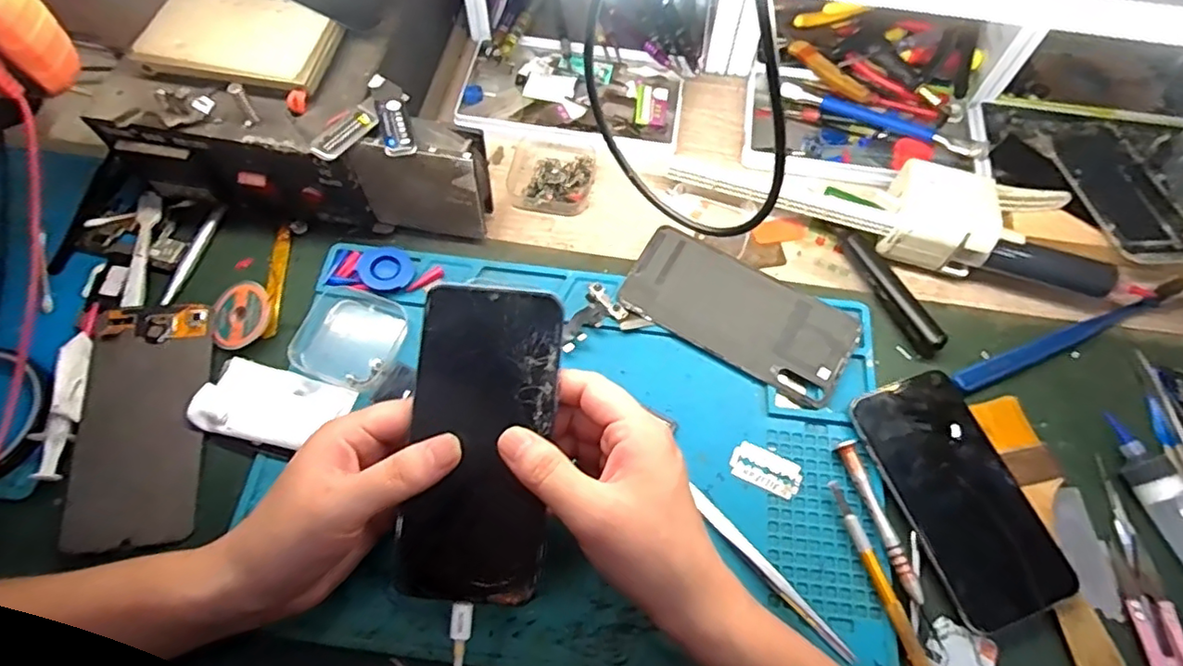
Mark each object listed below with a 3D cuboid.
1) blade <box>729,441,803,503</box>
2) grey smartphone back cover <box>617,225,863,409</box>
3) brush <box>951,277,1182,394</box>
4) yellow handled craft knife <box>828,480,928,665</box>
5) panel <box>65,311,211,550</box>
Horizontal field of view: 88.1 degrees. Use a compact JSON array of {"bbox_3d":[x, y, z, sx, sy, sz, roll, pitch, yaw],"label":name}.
[{"bbox_3d":[0.107,0.083,0.374,0.042,0.004,0.025,25,67,11],"label":"blade"},{"bbox_3d":[0.099,-0.014,0.413,0.151,0.006,0.069,29,77,12],"label":"grey smartphone back cover"},{"bbox_3d":[0.320,0.003,0.411,0.187,0.016,0.015,-20,66,-9],"label":"brush"},{"bbox_3d":[0.164,0.148,0.338,0.009,0.011,0.134,-16,66,-7],"label":"yellow handled craft knife"},{"bbox_3d":[-0.271,0.053,0.370,0.066,0.008,0.145,-4,69,-11],"label":"panel"}]

